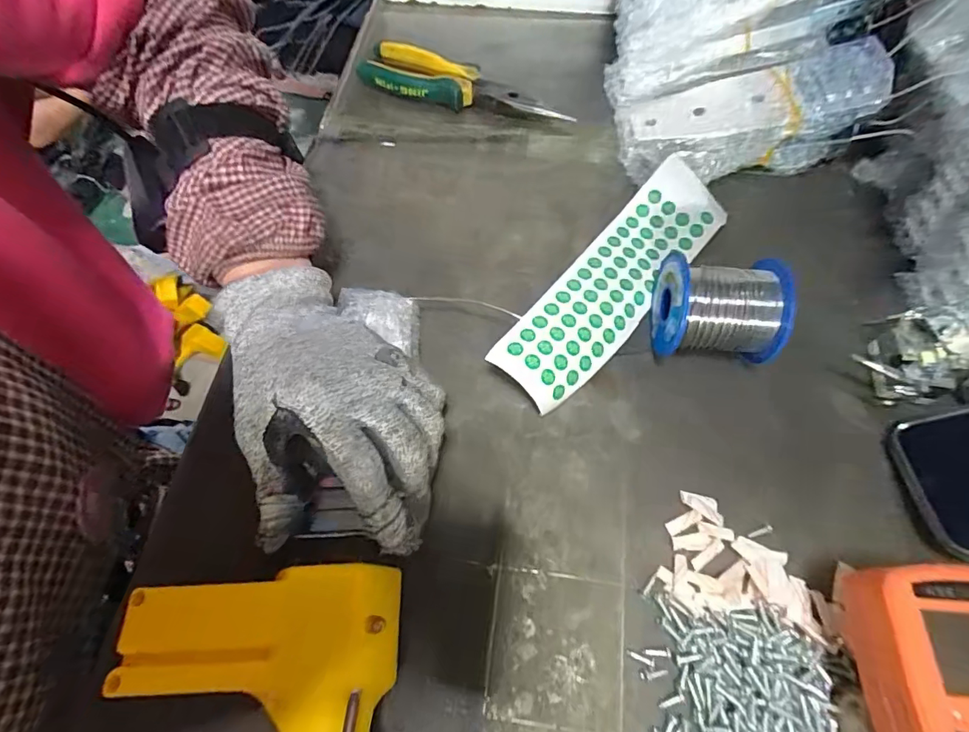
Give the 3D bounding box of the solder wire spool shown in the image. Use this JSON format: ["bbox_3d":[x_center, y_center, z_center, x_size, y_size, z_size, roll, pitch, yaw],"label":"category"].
[{"bbox_3d":[0.144,-0.033,0.295,0.076,0.056,0.055,7,65,5],"label":"solder wire spool"}]

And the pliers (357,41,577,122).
[{"bbox_3d":[-0.020,-0.247,0.421,0.191,0.023,0.043,19,66,11],"label":"pliers"}]

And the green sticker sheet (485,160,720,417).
[{"bbox_3d":[0.091,-0.059,0.322,0.060,0.014,0.212,42,69,1],"label":"green sticker sheet"}]

